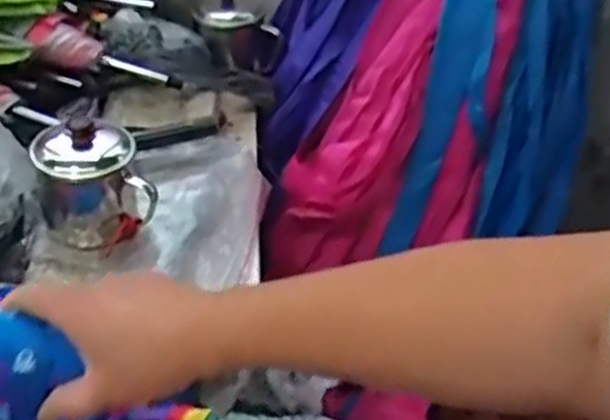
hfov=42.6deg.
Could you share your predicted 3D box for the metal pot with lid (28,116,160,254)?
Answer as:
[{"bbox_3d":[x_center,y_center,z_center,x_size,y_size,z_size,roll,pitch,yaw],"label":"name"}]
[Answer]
[{"bbox_3d":[-0.182,-0.031,0.657,0.082,0.094,0.082,2,38,-2],"label":"metal pot with lid"}]

